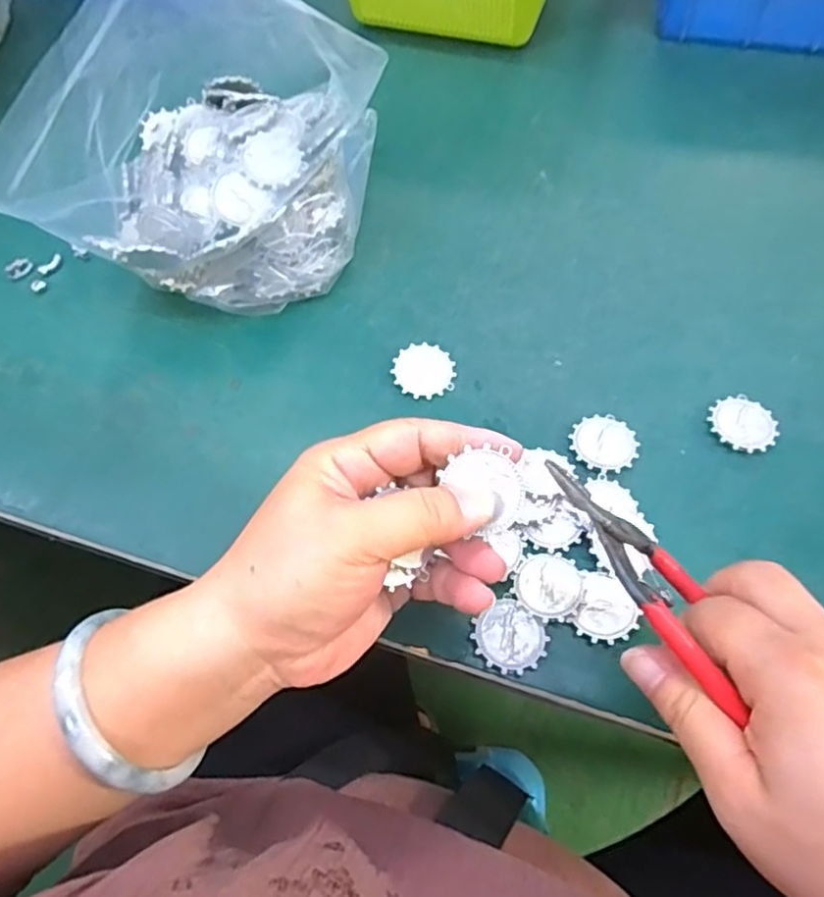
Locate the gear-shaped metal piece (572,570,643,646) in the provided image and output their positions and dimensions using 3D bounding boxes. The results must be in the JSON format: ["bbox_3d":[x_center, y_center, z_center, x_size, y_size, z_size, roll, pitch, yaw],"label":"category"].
[{"bbox_3d":[0.090,0.075,0.292,0.026,0.004,0.029,23,67,12],"label":"gear-shaped metal piece"}]

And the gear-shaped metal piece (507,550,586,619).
[{"bbox_3d":[0.064,0.063,0.300,0.031,0.005,0.030,36,70,17],"label":"gear-shaped metal piece"}]

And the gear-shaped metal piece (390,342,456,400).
[{"bbox_3d":[0.007,-0.043,0.358,0.034,0.004,0.033,2,67,-4],"label":"gear-shaped metal piece"}]

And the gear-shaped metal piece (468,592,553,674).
[{"bbox_3d":[0.044,0.085,0.289,0.030,0.004,0.030,-41,70,-16],"label":"gear-shaped metal piece"}]

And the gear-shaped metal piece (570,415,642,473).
[{"bbox_3d":[0.100,-0.003,0.333,0.033,0.005,0.034,-1,64,1],"label":"gear-shaped metal piece"}]

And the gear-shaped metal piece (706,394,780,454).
[{"bbox_3d":[0.173,-0.013,0.334,0.032,0.006,0.033,-1,64,1],"label":"gear-shaped metal piece"}]

